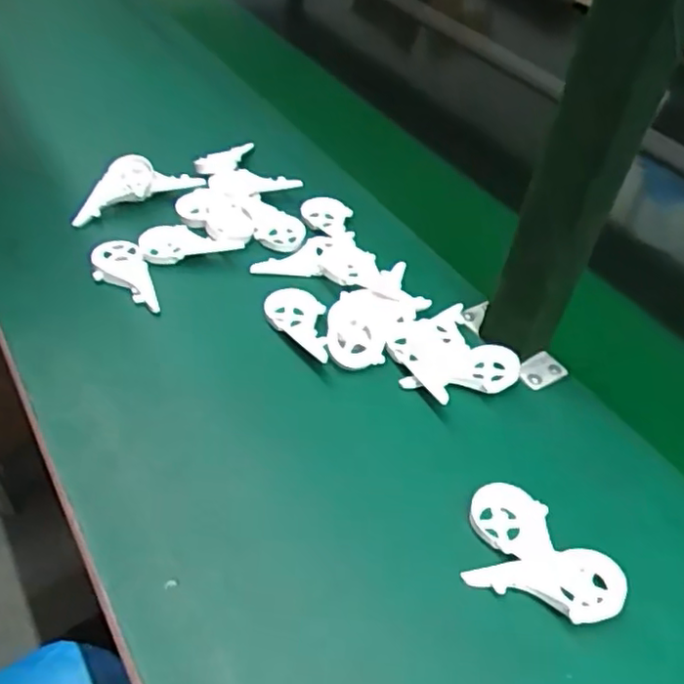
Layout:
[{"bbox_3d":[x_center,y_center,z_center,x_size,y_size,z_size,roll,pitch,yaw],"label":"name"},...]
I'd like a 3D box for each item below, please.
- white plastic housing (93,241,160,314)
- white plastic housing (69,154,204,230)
[{"bbox_3d":[-0.193,-0.056,0.572,0.045,0.019,0.081,-13,50,-15],"label":"white plastic housing"},{"bbox_3d":[-0.212,-0.156,0.650,0.128,0.038,0.048,-25,53,-24],"label":"white plastic housing"}]

